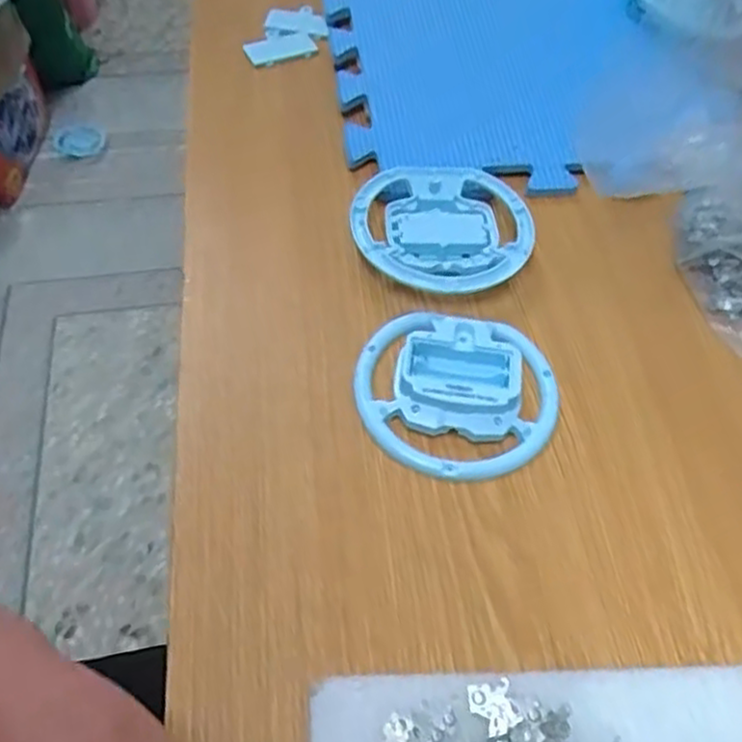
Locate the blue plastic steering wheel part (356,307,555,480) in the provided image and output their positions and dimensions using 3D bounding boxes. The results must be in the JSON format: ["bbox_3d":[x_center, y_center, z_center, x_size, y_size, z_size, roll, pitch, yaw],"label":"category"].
[{"bbox_3d":[0.044,0.009,0.381,0.101,0.017,0.092,2,56,-3],"label":"blue plastic steering wheel part"}]

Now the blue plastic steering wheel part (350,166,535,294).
[{"bbox_3d":[0.042,-0.086,0.436,0.103,0.016,0.102,2,56,-3],"label":"blue plastic steering wheel part"}]

